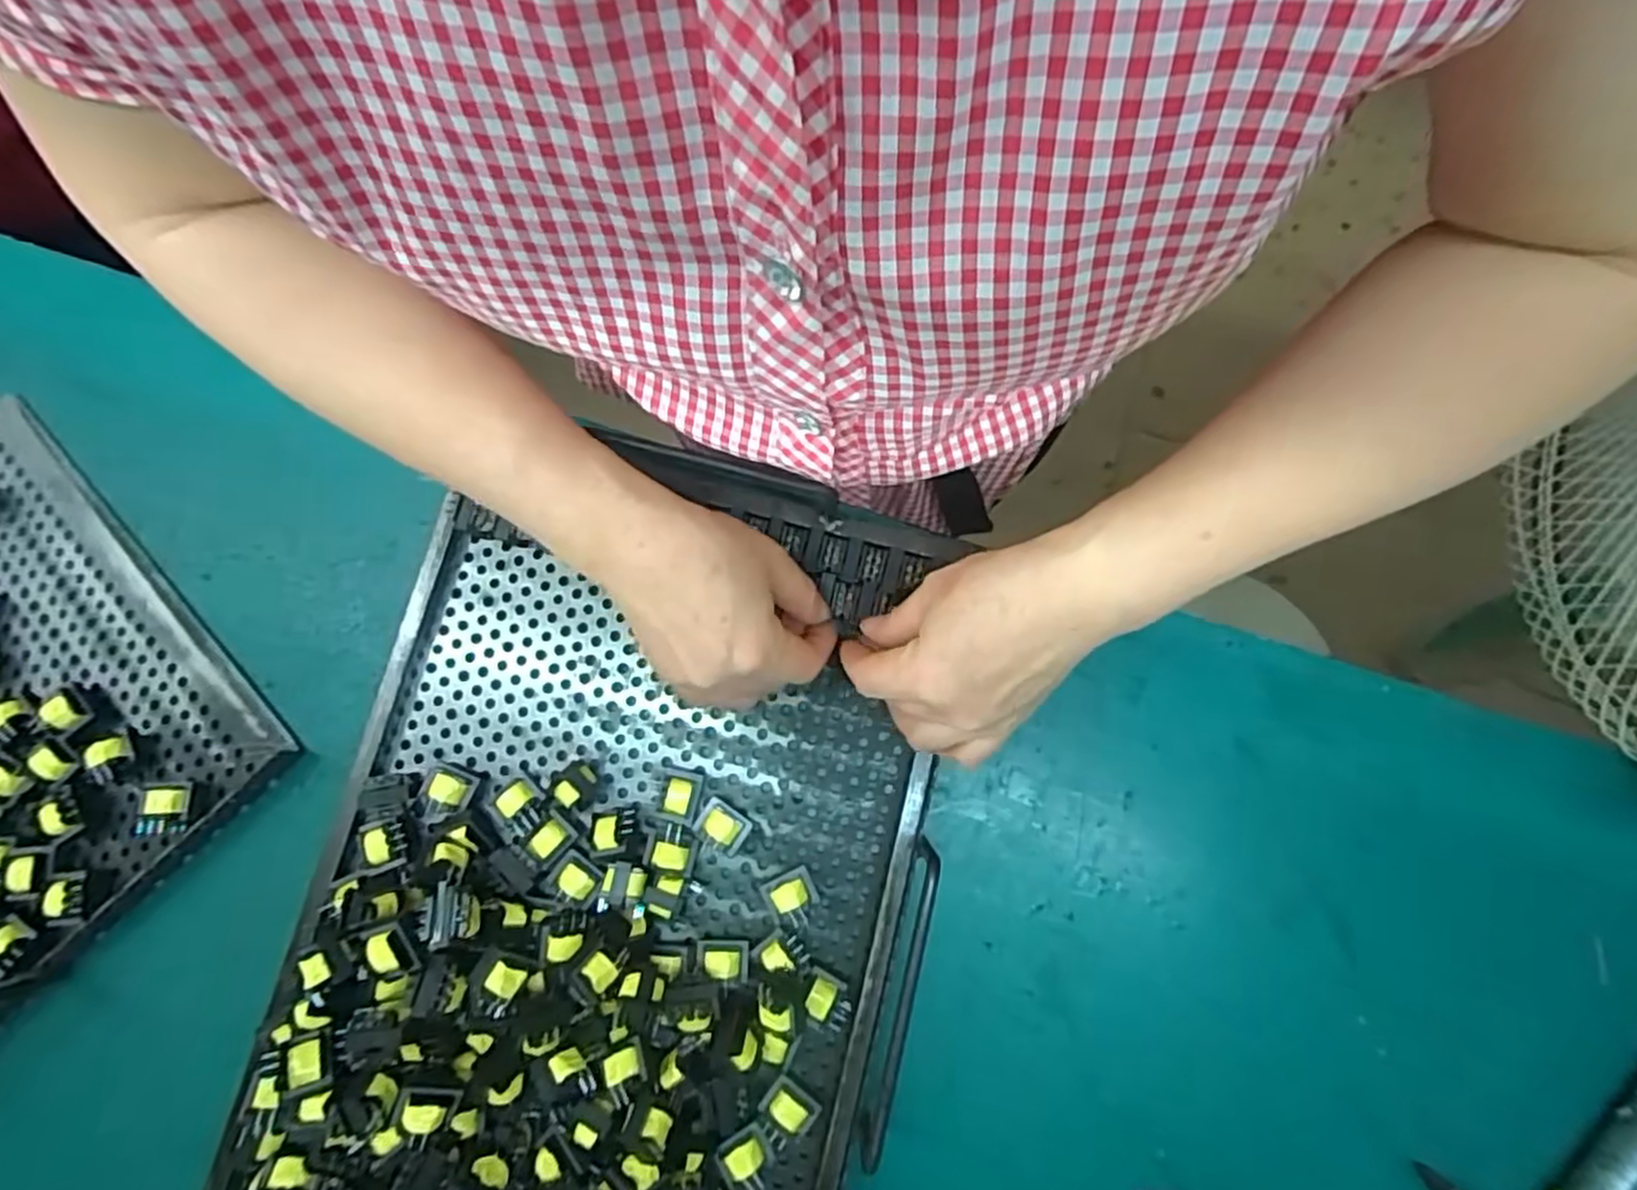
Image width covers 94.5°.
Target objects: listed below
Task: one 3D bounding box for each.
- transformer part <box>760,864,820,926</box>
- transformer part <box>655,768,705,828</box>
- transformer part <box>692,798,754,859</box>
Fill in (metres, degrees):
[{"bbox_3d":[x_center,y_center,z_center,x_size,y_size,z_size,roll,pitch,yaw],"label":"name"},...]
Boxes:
[{"bbox_3d":[-0.013,0.145,0.362,0.025,0.024,0.022,-29,80,-6],"label":"transformer part"},{"bbox_3d":[-0.069,0.099,0.373,0.021,0.016,0.023,9,78,2],"label":"transformer part"},{"bbox_3d":[-0.048,0.115,0.369,0.025,0.021,0.024,33,80,6],"label":"transformer part"}]

